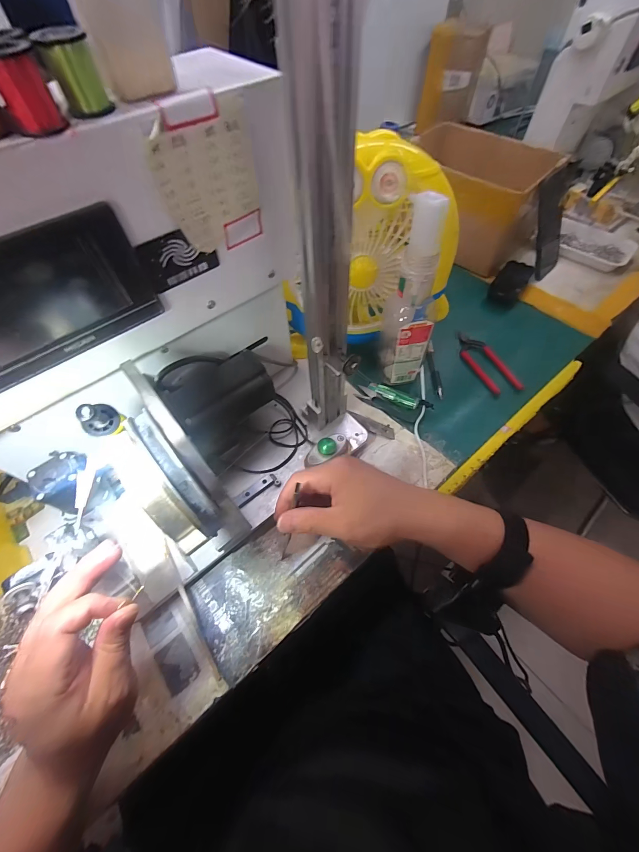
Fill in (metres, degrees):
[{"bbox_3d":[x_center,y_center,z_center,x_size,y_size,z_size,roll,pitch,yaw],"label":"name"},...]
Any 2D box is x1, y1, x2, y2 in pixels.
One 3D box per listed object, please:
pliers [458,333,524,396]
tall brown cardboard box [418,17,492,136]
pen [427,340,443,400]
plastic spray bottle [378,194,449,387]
[{"bbox_3d":[0.260,-0.105,0.519,0.046,0.021,0.143,-14,59,-7],"label":"pliers"},{"bbox_3d":[0.375,-0.985,0.939,0.147,0.206,0.108,14,60,11],"label":"tall brown cardboard box"},{"bbox_3d":[0.181,-0.089,0.519,0.013,0.007,0.119,1,59,3],"label":"pen"},{"bbox_3d":[0.117,-0.150,0.416,0.055,0.237,0.052,-3,58,0],"label":"plastic spray bottle"}]

